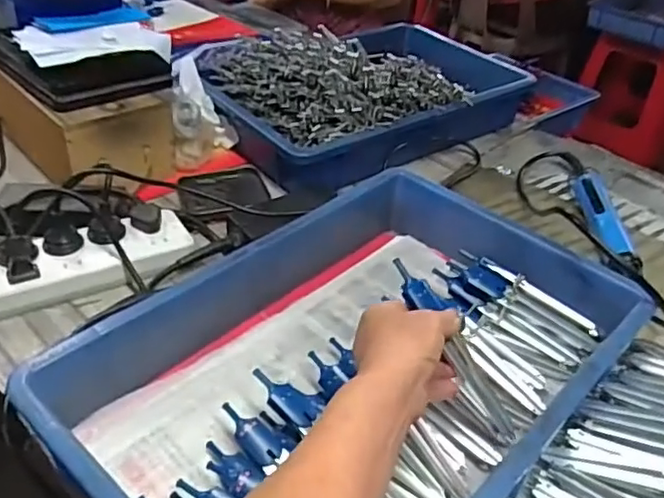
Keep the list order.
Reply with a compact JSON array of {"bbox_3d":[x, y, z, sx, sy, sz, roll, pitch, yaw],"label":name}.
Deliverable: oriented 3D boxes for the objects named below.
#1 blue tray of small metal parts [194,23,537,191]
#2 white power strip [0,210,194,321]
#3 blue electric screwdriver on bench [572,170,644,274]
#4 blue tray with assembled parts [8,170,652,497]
[{"bbox_3d":[0.047,-0.255,0.890,0.446,0.131,0.321,-21,44,-30],"label":"blue tray of small metal parts"},{"bbox_3d":[-0.250,0.014,0.587,0.230,0.036,0.076,-16,42,-26],"label":"white power strip"},{"bbox_3d":[0.312,-0.035,0.710,0.032,0.037,0.187,4,37,-2],"label":"blue electric screwdriver on bench"},{"bbox_3d":[0.025,0.079,0.477,0.291,0.075,0.421,31,45,30],"label":"blue tray with assembled parts"}]

